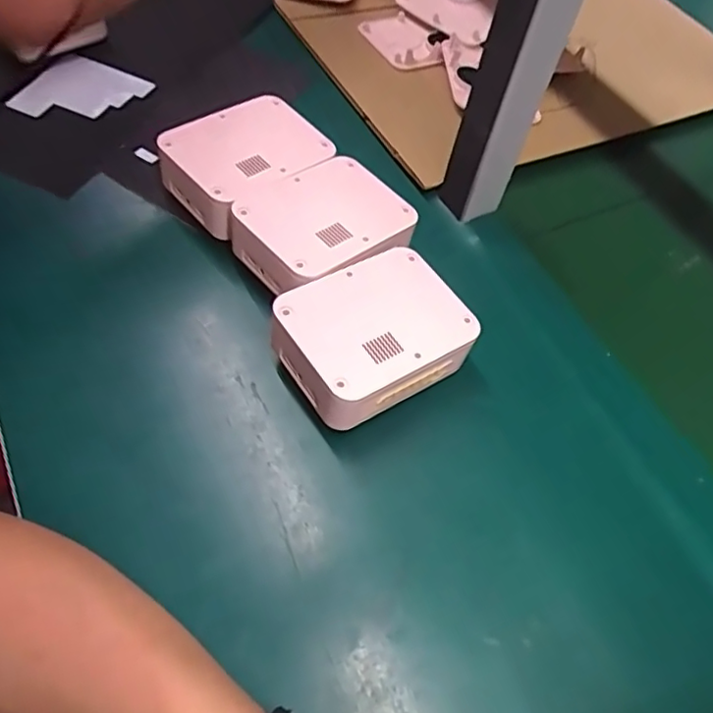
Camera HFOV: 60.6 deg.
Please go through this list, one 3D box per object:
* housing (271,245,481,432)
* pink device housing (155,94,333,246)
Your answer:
[{"bbox_3d":[0.013,-0.012,0.450,0.129,0.058,0.098,-28,64,-22],"label":"housing"},{"bbox_3d":[-0.095,-0.166,0.533,0.135,0.060,0.104,-37,68,-26],"label":"pink device housing"}]

